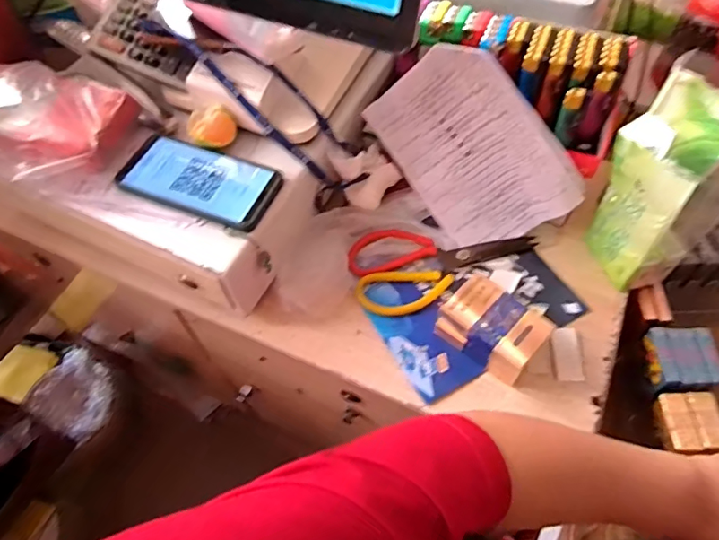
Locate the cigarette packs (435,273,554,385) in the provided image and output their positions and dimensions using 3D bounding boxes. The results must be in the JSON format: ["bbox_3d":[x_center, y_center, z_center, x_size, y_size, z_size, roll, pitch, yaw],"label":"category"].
[{"bbox_3d":[0.125,0.053,0.466,0.091,0.046,0.062,36,66,21],"label":"cigarette packs"}]

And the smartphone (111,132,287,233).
[{"bbox_3d":[-0.151,-0.085,0.478,0.144,0.012,0.070,20,61,13],"label":"smartphone"}]

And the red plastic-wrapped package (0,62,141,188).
[{"bbox_3d":[-0.334,-0.147,0.490,0.195,0.056,0.118,12,60,8],"label":"red plastic-wrapped package"}]

